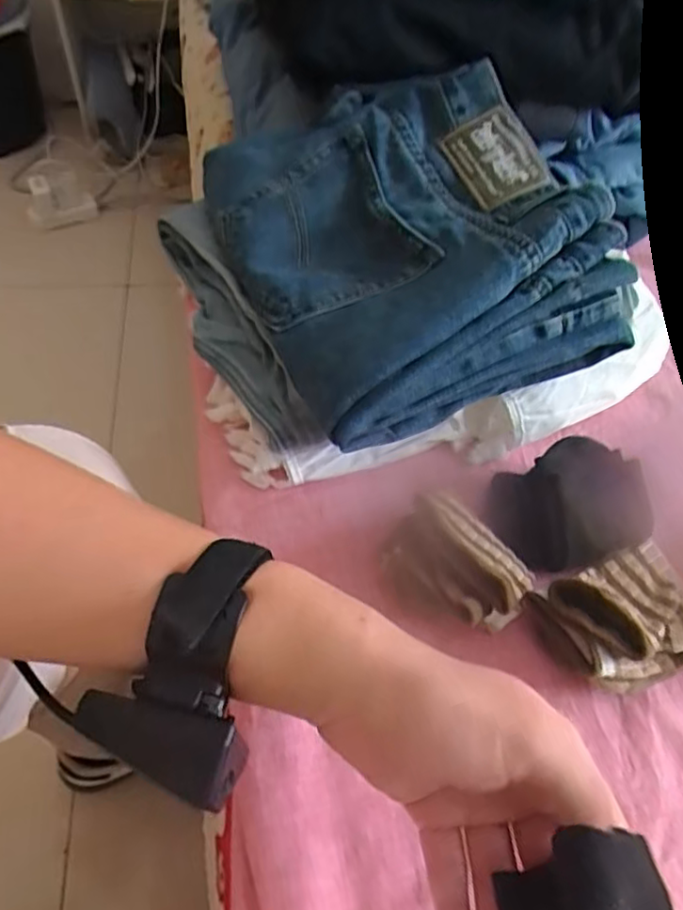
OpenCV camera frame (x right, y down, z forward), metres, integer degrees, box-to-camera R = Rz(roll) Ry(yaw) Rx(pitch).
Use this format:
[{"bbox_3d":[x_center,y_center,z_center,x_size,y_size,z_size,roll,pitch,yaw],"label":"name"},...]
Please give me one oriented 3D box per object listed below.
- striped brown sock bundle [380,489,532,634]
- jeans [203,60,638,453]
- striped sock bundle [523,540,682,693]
[{"bbox_3d":[0.068,0.065,0.408,0.073,0.060,0.091,-27,60,-23],"label":"striped brown sock bundle"},{"bbox_3d":[0.040,-0.165,0.481,0.235,0.090,0.293,-21,61,-18],"label":"jeans"},{"bbox_3d":[0.179,0.099,0.406,0.116,0.052,0.077,-18,57,-18],"label":"striped sock bundle"}]

